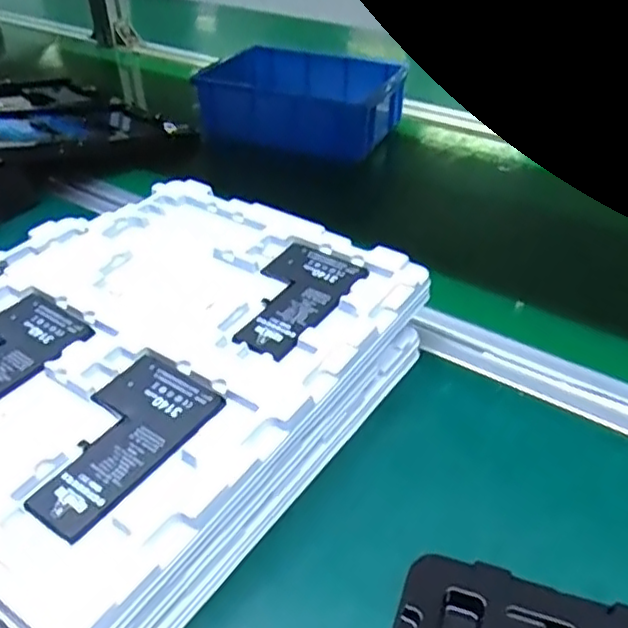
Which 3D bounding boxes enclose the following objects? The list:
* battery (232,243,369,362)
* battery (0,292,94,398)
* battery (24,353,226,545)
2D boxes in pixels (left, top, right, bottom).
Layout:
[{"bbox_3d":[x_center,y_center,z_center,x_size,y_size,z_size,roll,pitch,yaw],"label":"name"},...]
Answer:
[{"bbox_3d":[-0.014,-0.012,0.384,0.057,0.004,0.098,19,42,25],"label":"battery"},{"bbox_3d":[-0.173,0.023,0.350,0.065,0.005,0.095,25,45,31],"label":"battery"},{"bbox_3d":[-0.093,0.058,0.306,0.059,0.006,0.095,22,43,28],"label":"battery"}]

